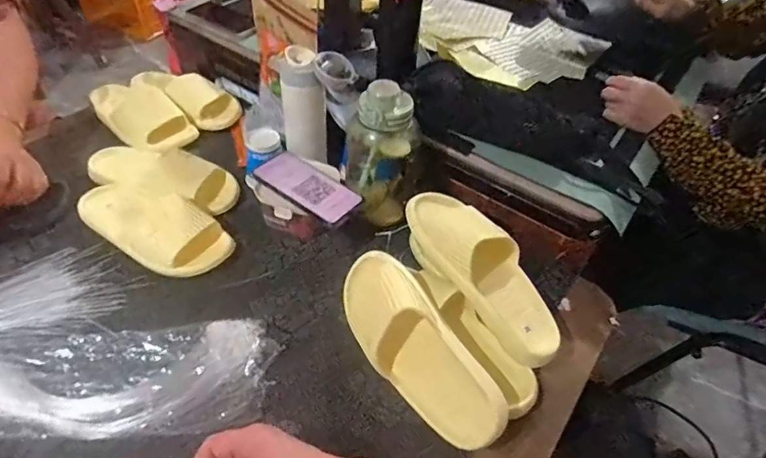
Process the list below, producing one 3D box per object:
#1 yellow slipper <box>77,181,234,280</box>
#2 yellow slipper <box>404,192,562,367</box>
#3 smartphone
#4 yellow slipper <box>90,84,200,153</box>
[{"bbox_3d":[-0.341,-0.015,0.692,0.251,0.056,0.109,28,52,21],"label":"yellow slipper"},{"bbox_3d":[0.130,0.046,0.586,0.087,0.066,0.247,-31,76,-28],"label":"yellow slipper"},{"bbox_3d":[-0.107,-0.064,0.691,0.146,0.009,0.076,34,50,15],"label":"smartphone"},{"bbox_3d":[-0.447,-0.219,0.867,0.265,0.064,0.107,35,54,26],"label":"yellow slipper"}]

